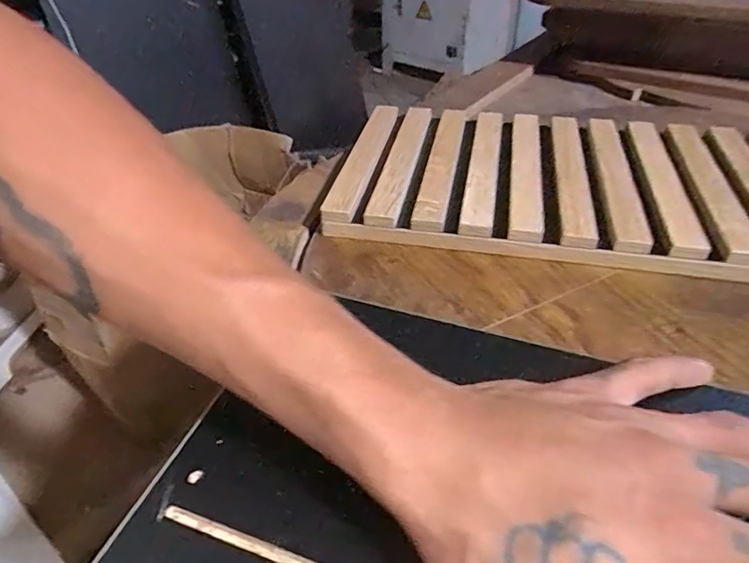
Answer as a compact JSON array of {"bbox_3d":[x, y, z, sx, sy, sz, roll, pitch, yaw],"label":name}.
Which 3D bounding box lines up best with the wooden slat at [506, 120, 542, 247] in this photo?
[{"bbox_3d":[0.108,-0.081,0.380,0.020,0.019,0.156,7,40,10],"label":"wooden slat"}]

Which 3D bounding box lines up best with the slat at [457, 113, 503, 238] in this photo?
[{"bbox_3d":[0.081,-0.086,0.391,0.021,0.015,0.165,7,40,11],"label":"slat"}]

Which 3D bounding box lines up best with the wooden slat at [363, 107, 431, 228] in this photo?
[{"bbox_3d":[0.021,-0.094,0.402,0.022,0.017,0.164,7,40,11],"label":"wooden slat"}]

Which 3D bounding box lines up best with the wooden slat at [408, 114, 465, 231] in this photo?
[{"bbox_3d":[0.052,-0.091,0.399,0.022,0.013,0.170,7,40,11],"label":"wooden slat"}]

